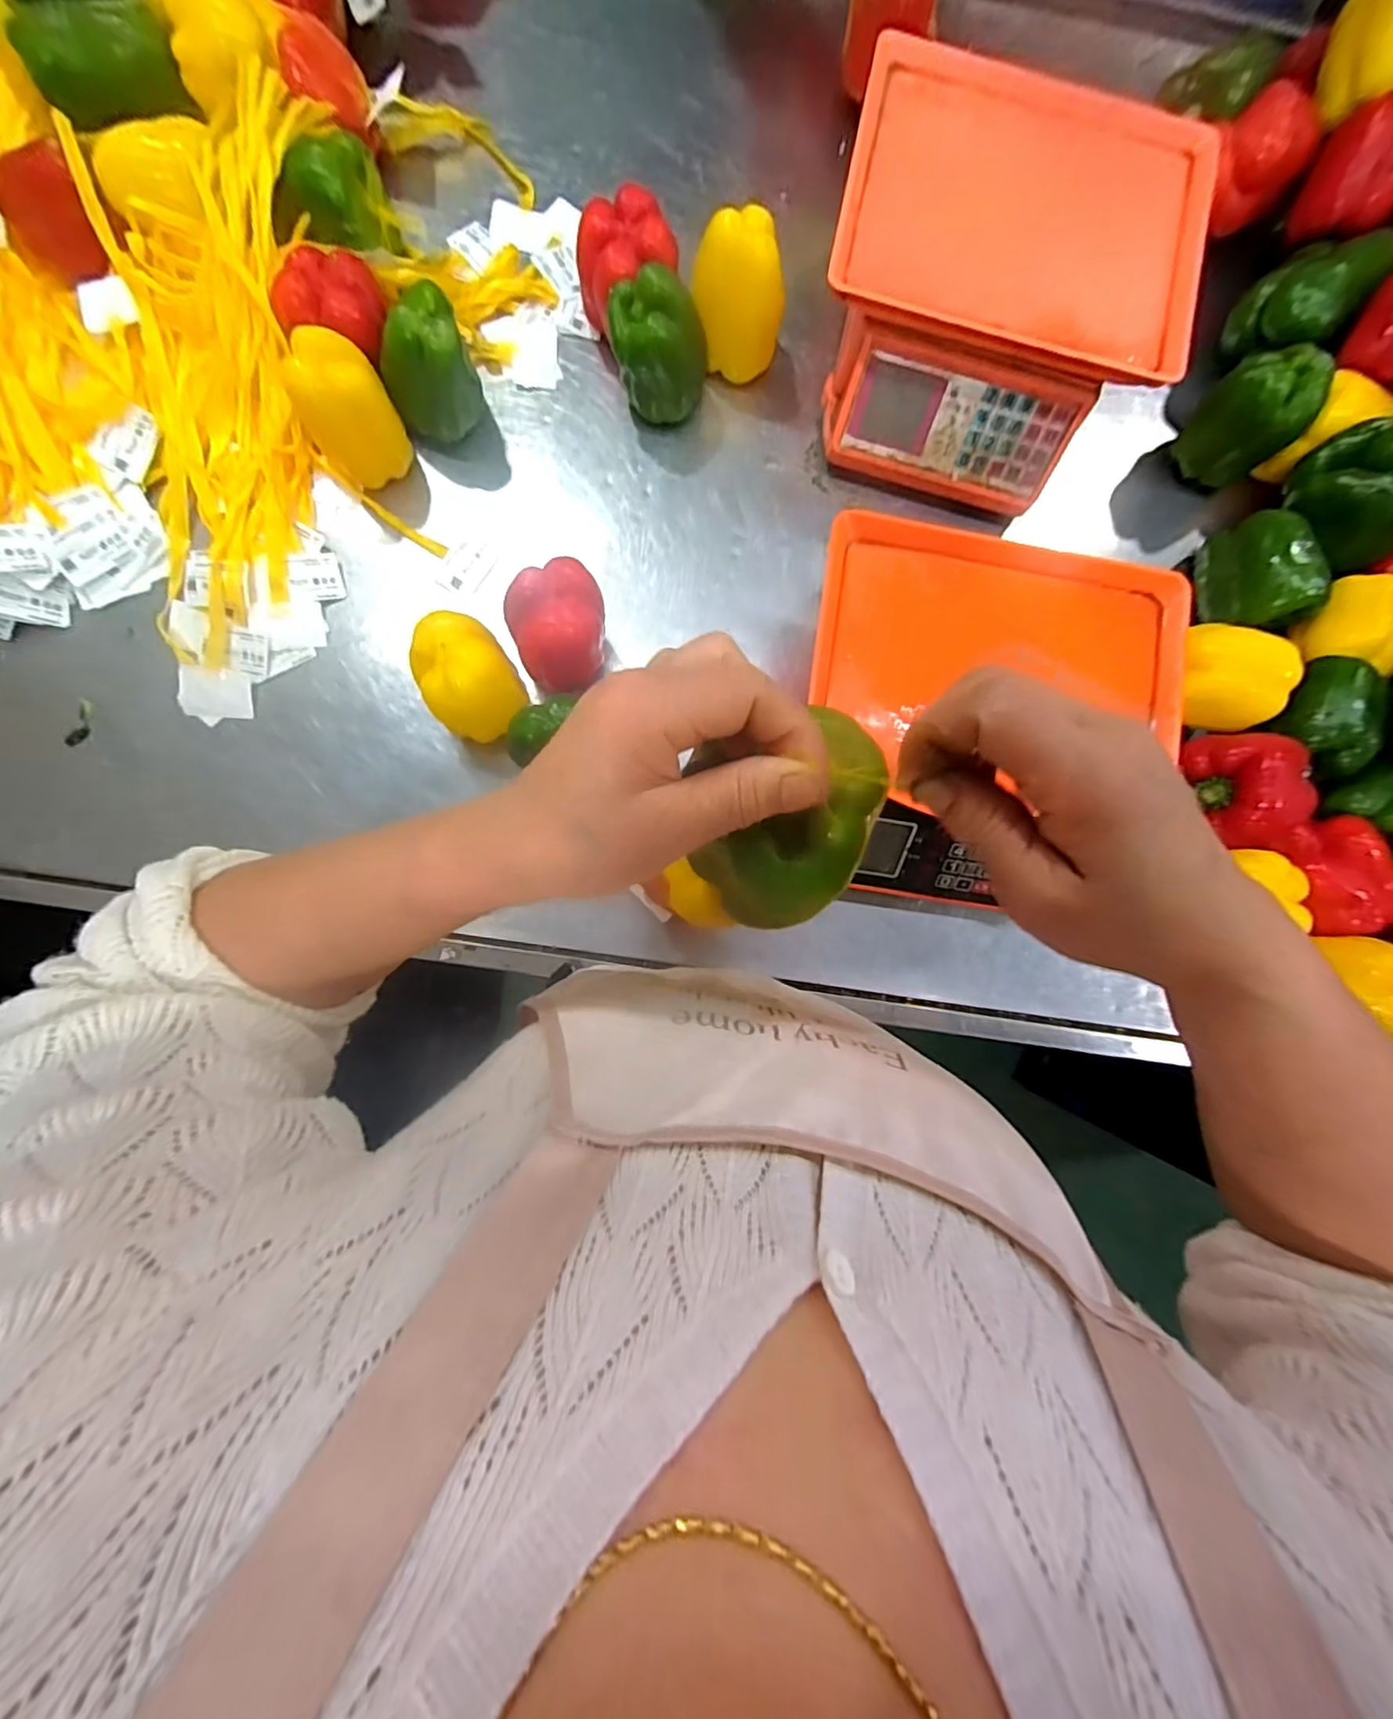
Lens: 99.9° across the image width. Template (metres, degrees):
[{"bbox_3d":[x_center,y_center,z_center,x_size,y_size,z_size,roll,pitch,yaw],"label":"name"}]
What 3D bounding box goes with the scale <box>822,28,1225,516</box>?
[{"bbox_3d":[0.260,-0.500,0.532,0.292,0.126,0.287,11,85,-3],"label":"scale"}]

